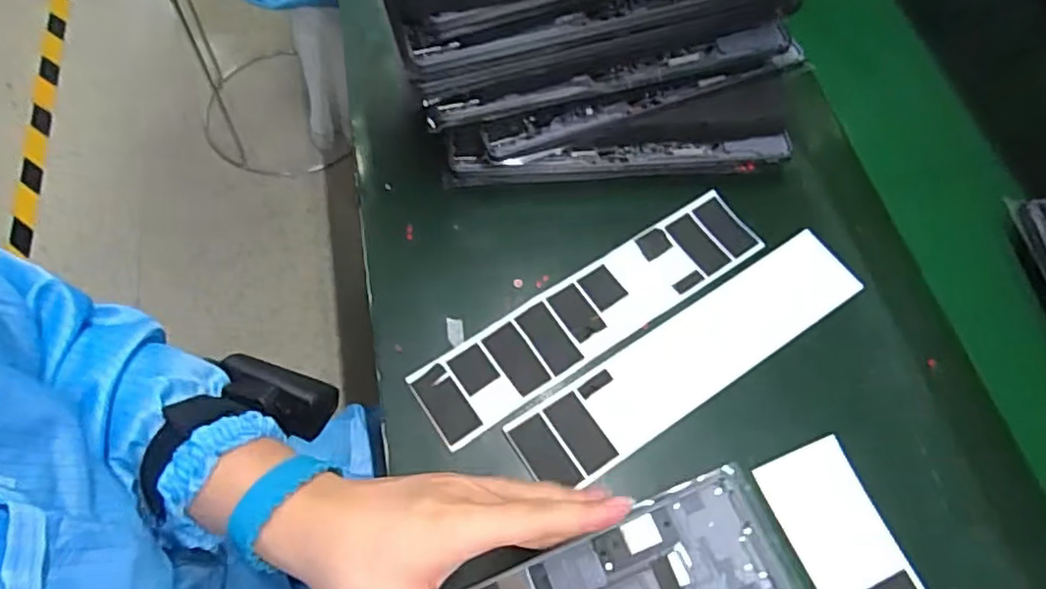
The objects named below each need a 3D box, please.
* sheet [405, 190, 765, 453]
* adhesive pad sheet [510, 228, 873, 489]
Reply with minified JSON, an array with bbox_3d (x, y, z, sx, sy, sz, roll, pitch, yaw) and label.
[{"bbox_3d":[0.050,0.010,0.442,0.268,0.005,0.056,-31,68,-16],"label":"sheet"},{"bbox_3d":[0.115,0.040,0.428,0.267,0.004,0.056,-31,69,-16],"label":"adhesive pad sheet"}]

